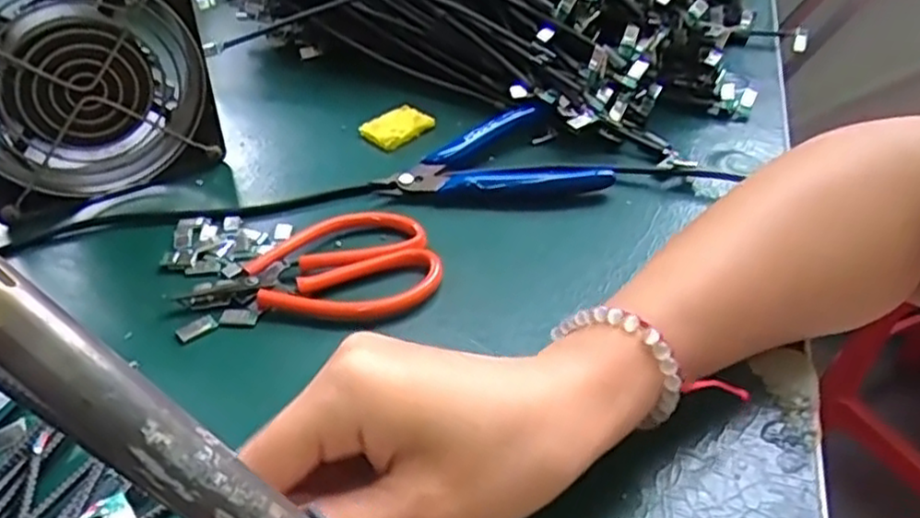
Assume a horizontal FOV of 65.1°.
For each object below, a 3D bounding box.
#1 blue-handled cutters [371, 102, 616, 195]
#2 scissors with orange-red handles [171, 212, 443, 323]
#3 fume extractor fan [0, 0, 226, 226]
[{"bbox_3d":[0.015,-0.056,0.396,0.118,0.018,0.074,-6,40,-8],"label":"blue-handled cutters"},{"bbox_3d":[-0.068,0.006,0.330,0.111,0.011,0.066,-13,48,-14],"label":"scissors with orange-red handles"},{"bbox_3d":[-0.189,-0.087,0.362,0.112,0.121,0.040,-23,45,-26],"label":"fume extractor fan"}]

